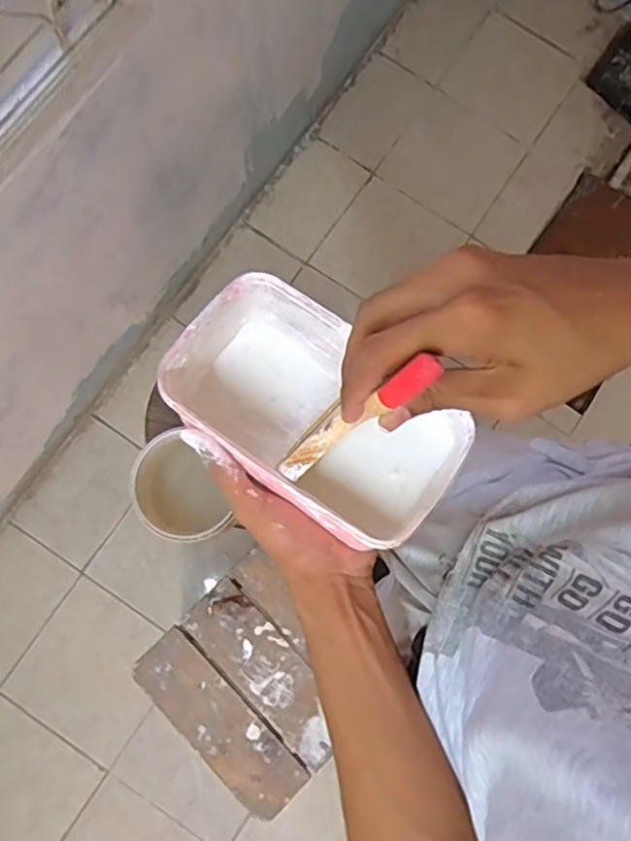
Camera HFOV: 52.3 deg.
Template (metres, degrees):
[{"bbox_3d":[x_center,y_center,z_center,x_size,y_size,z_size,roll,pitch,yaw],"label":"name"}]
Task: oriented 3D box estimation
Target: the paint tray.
[{"bbox_3d":[0.001,-0.005,0.434,0.185,0.077,0.104,36,81,6],"label":"paint tray"}]

